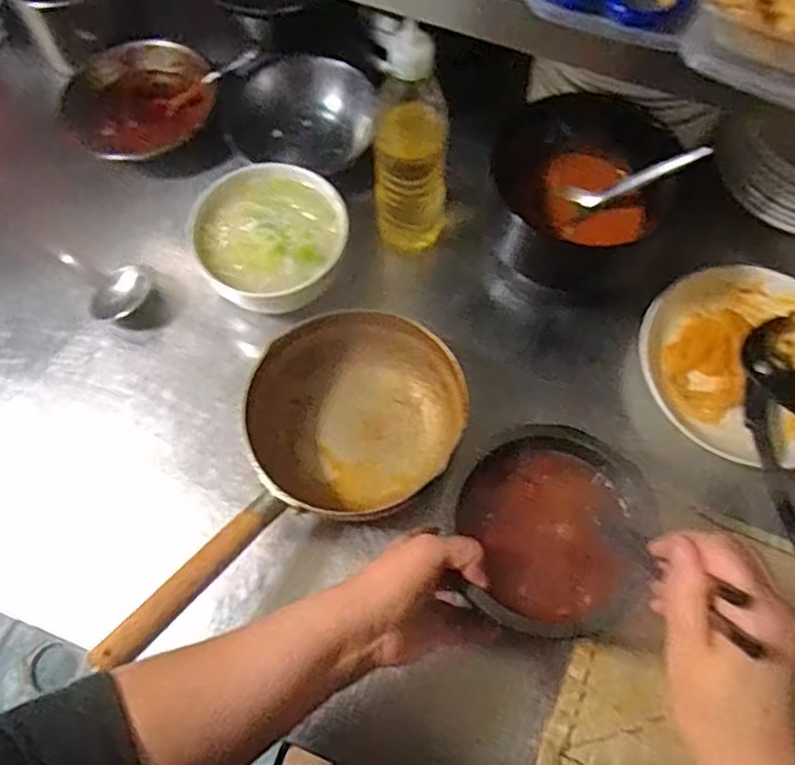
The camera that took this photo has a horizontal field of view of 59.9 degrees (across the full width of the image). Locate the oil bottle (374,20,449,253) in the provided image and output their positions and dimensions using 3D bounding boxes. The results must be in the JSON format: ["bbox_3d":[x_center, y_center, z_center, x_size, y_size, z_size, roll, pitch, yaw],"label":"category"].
[{"bbox_3d":[0.010,-0.200,0.620,0.072,0.235,0.058,0,67,1],"label":"oil bottle"}]

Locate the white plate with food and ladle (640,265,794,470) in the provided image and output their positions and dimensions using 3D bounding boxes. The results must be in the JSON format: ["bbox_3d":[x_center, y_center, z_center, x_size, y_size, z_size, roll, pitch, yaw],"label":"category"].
[{"bbox_3d":[0.330,-0.017,0.651,0.197,0.048,0.186,-1,72,2],"label":"white plate with food and ladle"}]

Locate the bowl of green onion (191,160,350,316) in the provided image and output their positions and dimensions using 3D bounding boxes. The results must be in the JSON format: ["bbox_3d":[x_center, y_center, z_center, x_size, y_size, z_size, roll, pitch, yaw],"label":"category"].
[{"bbox_3d":[-0.121,-0.142,0.672,0.140,0.046,0.135,-1,72,2],"label":"bowl of green onion"}]

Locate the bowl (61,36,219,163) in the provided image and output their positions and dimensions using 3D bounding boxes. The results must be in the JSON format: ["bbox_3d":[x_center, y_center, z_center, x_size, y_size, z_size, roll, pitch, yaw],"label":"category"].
[{"bbox_3d":[-0.281,-0.308,0.760,0.163,0.038,0.137,-41,75,-10],"label":"bowl"}]

